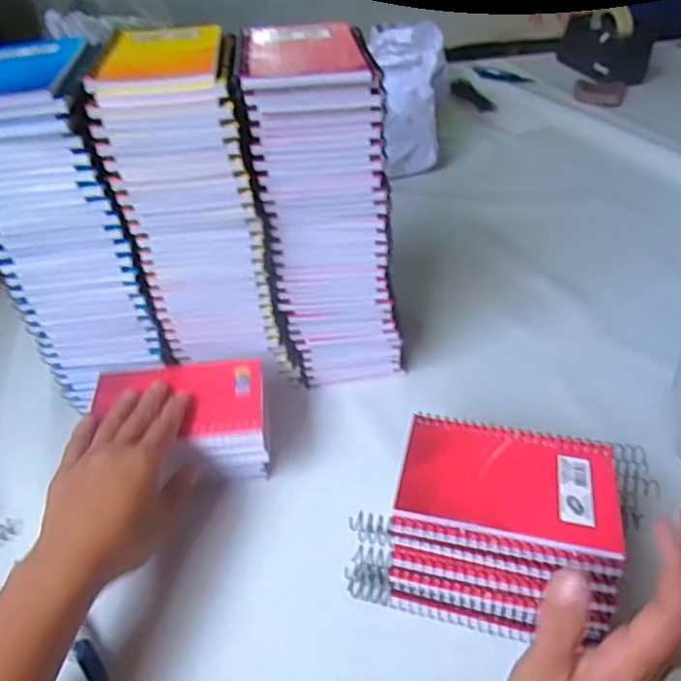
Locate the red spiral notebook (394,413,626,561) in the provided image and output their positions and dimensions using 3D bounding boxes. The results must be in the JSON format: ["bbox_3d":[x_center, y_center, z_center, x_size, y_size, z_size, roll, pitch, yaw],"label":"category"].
[{"bbox_3d":[0.105,0.086,0.377,0.129,0.005,0.083,9,42,11],"label":"red spiral notebook"}]

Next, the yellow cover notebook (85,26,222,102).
[{"bbox_3d":[-0.123,-0.197,0.418,0.079,0.012,0.127,-6,42,-3],"label":"yellow cover notebook"}]

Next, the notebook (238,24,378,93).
[{"bbox_3d":[-0.023,-0.197,0.412,0.086,0.013,0.107,-5,42,-3],"label":"notebook"}]

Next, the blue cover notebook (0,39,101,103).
[{"bbox_3d":[-0.212,-0.177,0.391,0.090,0.009,0.120,-8,42,-5],"label":"blue cover notebook"}]

